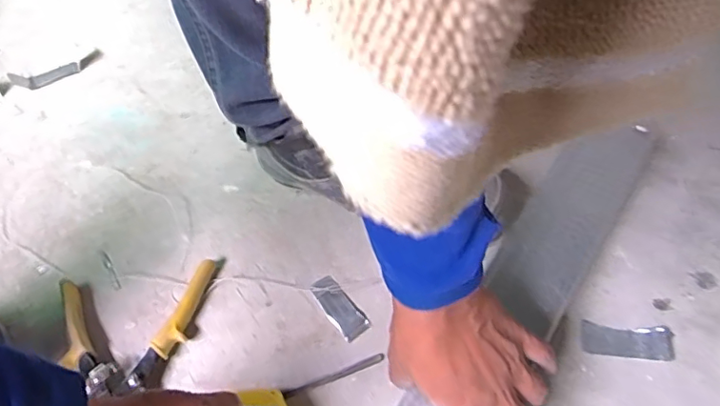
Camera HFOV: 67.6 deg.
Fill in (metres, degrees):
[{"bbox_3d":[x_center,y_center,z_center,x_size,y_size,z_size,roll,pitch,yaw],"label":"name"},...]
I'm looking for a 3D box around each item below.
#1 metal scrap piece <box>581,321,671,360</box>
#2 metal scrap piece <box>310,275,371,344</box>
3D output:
[{"bbox_3d":[0.240,0.124,0.484,0.079,0.005,0.032,-1,54,9],"label":"metal scrap piece"},{"bbox_3d":[-0.021,0.100,0.522,0.028,0.012,0.070,-37,66,-11],"label":"metal scrap piece"}]

